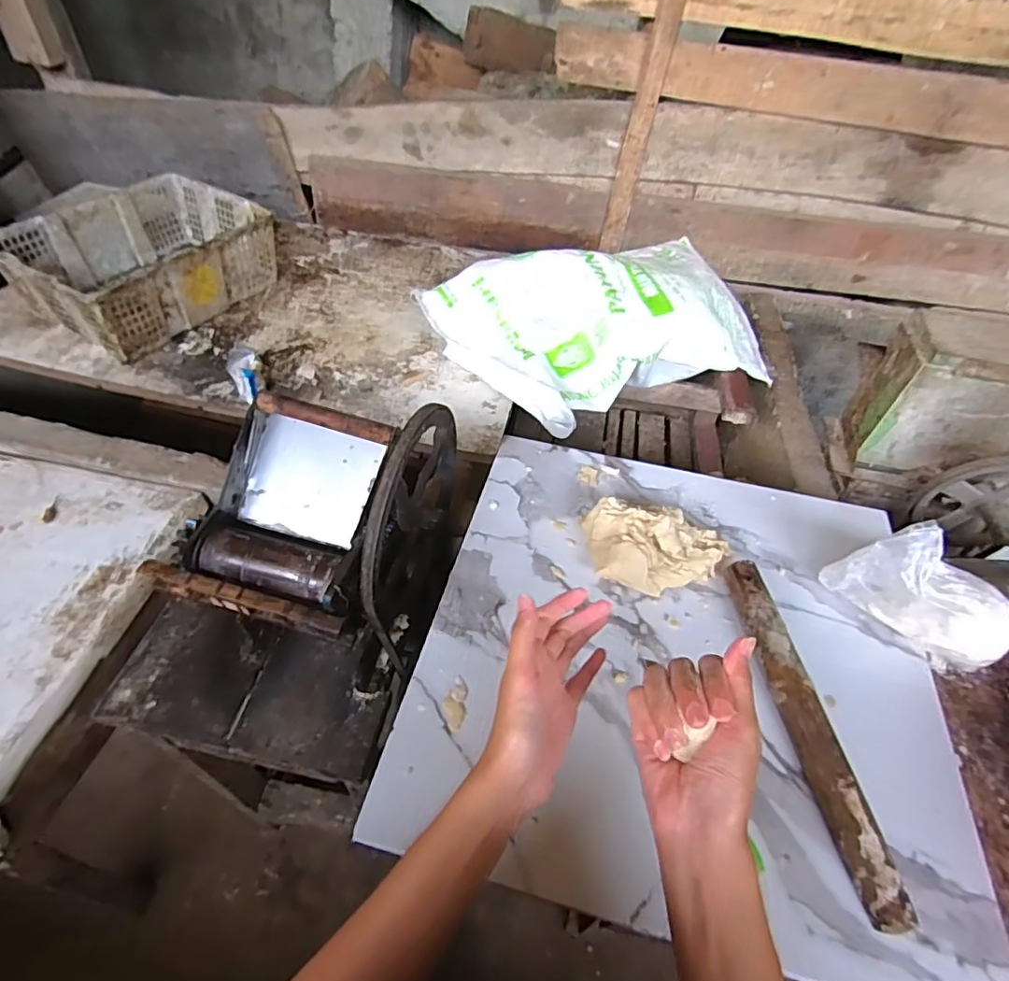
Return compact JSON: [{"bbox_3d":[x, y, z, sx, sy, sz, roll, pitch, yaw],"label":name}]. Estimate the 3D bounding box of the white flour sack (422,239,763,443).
[{"bbox_3d":[0.208,-0.354,1.160,0.657,0.175,0.403,-16,52,-19],"label":"white flour sack"}]

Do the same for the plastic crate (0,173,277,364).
[{"bbox_3d":[-0.783,-0.504,1.229,0.336,0.163,0.463,24,51,14],"label":"plastic crate"}]

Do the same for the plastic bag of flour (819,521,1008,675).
[{"bbox_3d":[0.420,0.102,0.553,0.170,0.121,0.069,25,51,15],"label":"plastic bag of flour"}]

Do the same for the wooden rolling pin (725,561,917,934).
[{"bbox_3d":[0.268,0.202,0.503,0.032,0.035,0.301,-3,49,-9],"label":"wooden rolling pin"}]

